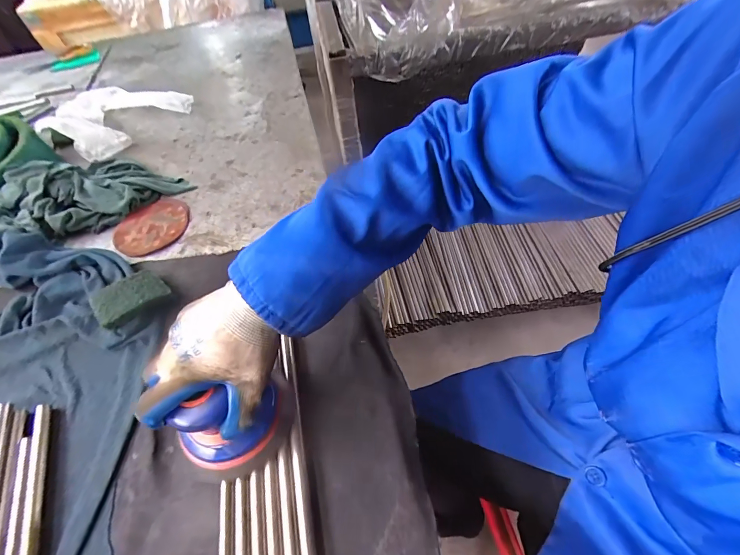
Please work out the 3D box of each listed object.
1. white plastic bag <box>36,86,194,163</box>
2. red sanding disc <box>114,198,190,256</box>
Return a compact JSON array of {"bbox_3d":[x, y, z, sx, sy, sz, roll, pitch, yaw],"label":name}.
[{"bbox_3d":[-0.584,-0.370,0.807,0.276,0.054,0.260,19,56,19],"label":"white plastic bag"},{"bbox_3d":[-0.354,-0.086,0.594,0.106,0.007,0.123,22,57,21],"label":"red sanding disc"}]

